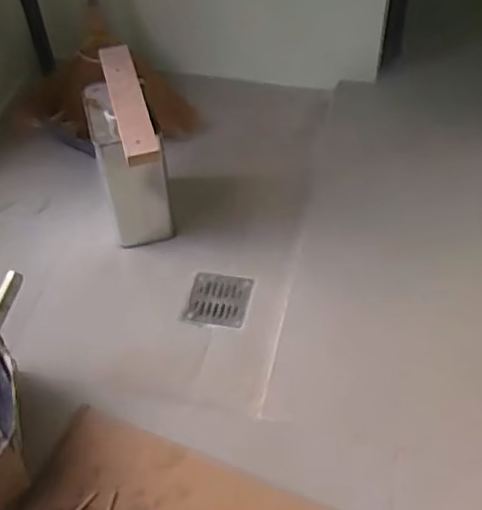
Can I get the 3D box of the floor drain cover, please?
[{"bbox_3d":[-0.034,0.073,1.076,0.096,0.008,0.103,6,50,9],"label":"floor drain cover"}]

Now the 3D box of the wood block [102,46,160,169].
[{"bbox_3d":[-0.177,-0.245,1.028,0.049,0.022,0.293,-14,50,-8],"label":"wood block"}]

